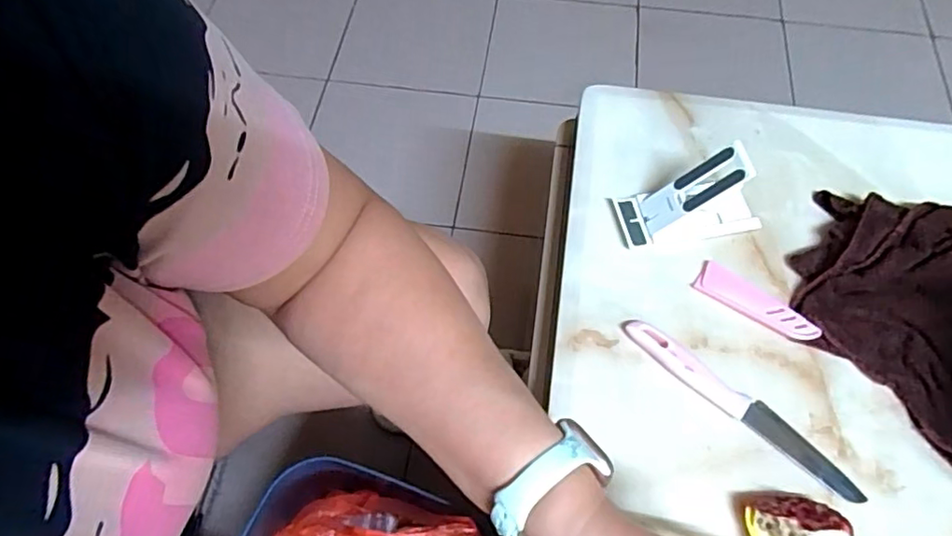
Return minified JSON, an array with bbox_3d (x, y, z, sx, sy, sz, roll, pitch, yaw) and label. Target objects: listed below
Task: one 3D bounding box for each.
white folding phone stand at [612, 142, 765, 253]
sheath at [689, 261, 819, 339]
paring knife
[{"bbox_3d":[0.181,-0.060,0.488,0.114,0.074,0.048,-5,62,-2],"label":"white folding phone stand"},{"bbox_3d":[0.226,0.026,0.483,0.096,0.008,0.030,30,67,15],"label":"sheath"},{"bbox_3d":[0.194,0.100,0.444,0.192,0.012,0.025,37,68,18],"label":"paring knife"}]

